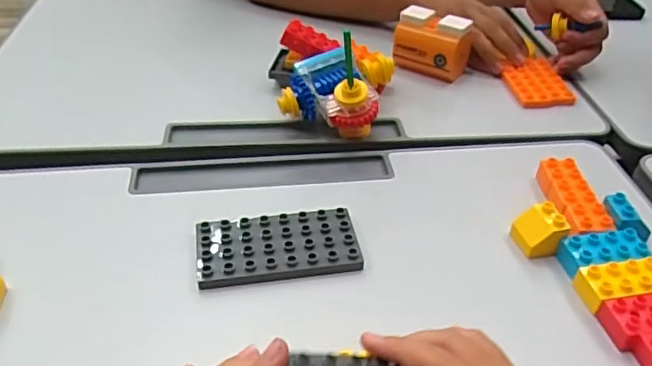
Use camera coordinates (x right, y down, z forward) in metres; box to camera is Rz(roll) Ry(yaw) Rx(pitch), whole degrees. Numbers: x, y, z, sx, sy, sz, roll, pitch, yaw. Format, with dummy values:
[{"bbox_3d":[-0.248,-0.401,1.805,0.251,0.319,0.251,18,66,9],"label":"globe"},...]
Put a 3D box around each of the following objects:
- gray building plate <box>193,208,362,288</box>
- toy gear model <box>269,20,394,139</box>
[{"bbox_3d":[-0.038,0.051,0.472,0.126,0.018,0.064,-6,40,-10],"label":"gray building plate"},{"bbox_3d":[0.005,-0.120,0.616,0.121,0.109,0.133,1,39,-3],"label":"toy gear model"}]

